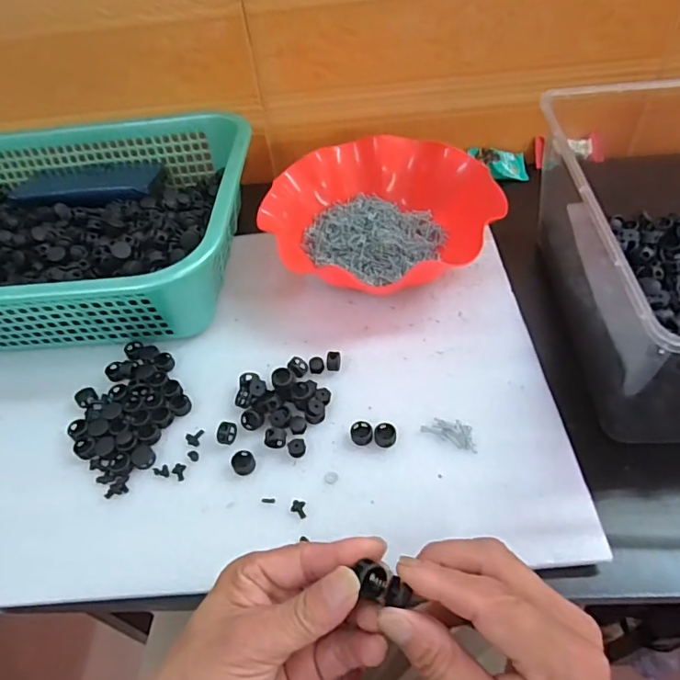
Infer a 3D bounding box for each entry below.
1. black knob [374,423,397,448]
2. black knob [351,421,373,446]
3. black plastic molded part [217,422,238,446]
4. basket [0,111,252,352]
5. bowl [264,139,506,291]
[{"bbox_3d":[0.035,0.074,0.398,0.016,0.008,0.017,-3,51,4],"label":"black knob"},{"bbox_3d":[0.017,0.073,0.401,0.016,0.010,0.017,-3,51,4],"label":"black knob"},{"bbox_3d":[-0.090,0.074,0.408,0.012,0.015,0.018,9,53,13],"label":"black plastic molded part"},{"bbox_3d":[-0.286,-0.122,0.530,0.379,0.093,0.286,-5,51,2],"label":"basket"},{"bbox_3d":[0.038,-0.132,0.531,0.195,0.061,0.202,-3,51,4],"label":"bowl"}]

